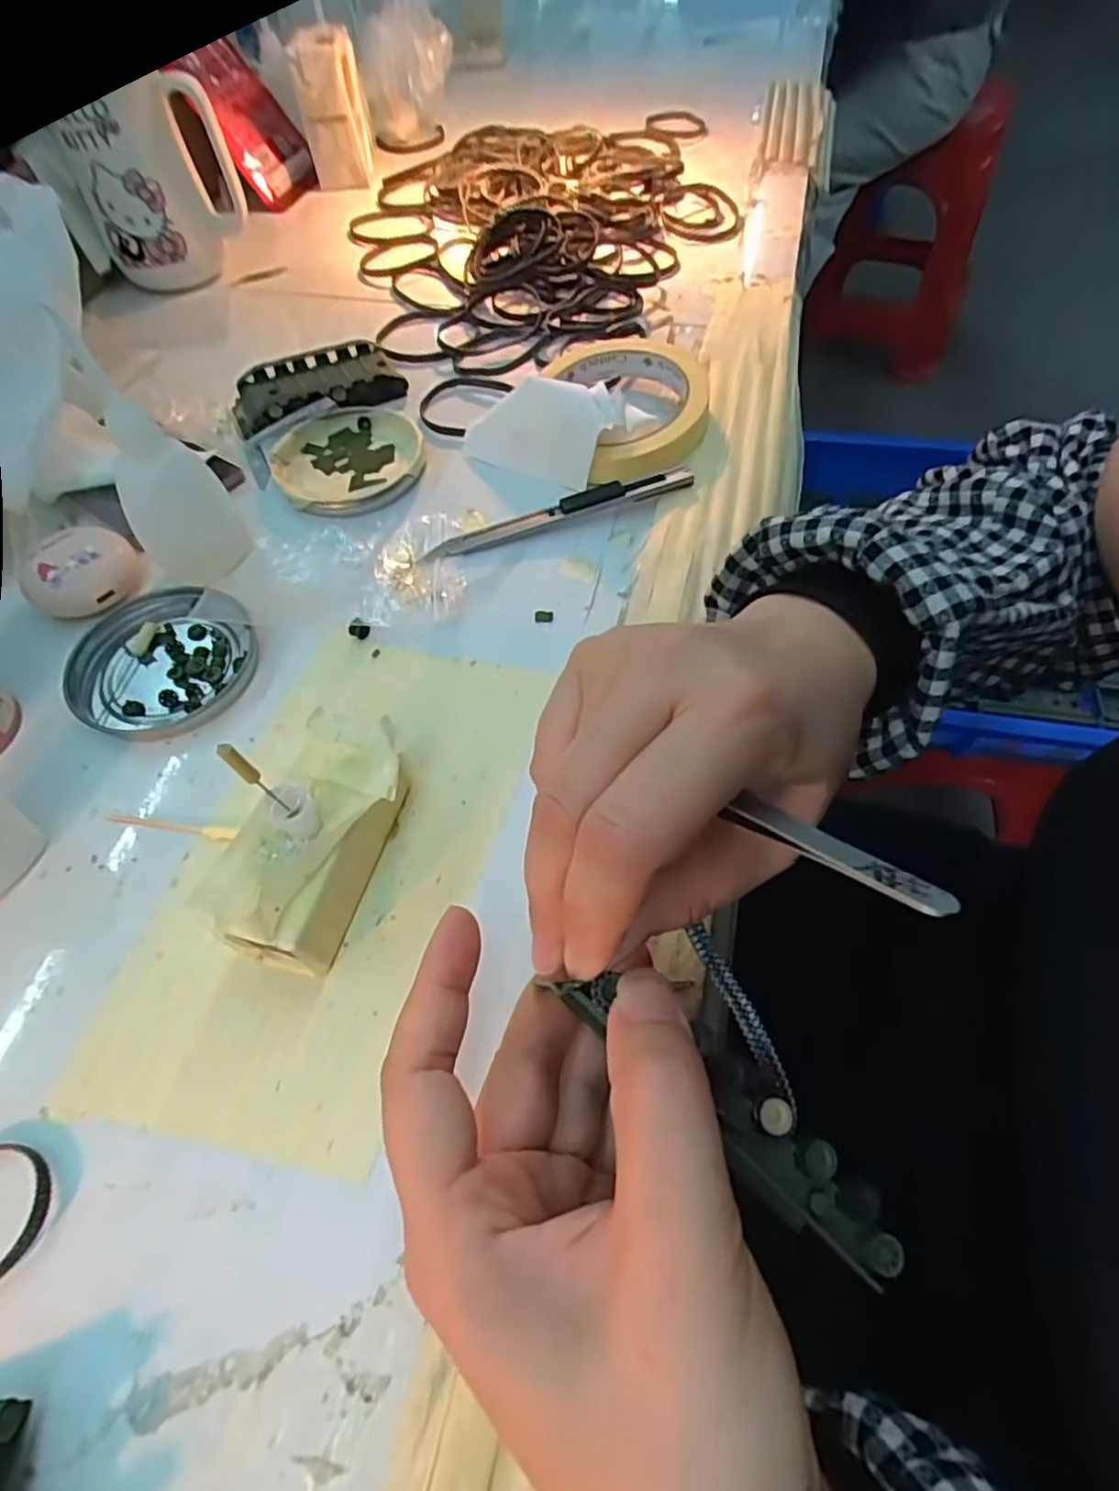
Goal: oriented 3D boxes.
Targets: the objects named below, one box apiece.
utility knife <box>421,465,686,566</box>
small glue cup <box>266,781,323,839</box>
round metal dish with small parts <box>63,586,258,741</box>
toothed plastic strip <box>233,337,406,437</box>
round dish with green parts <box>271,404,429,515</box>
[{"bbox_3d":[-0.001,-0.117,0.332,0.137,0.014,0.012,-15,60,-7],"label":"utility knife"},{"bbox_3d":[-0.085,0.021,0.215,0.013,0.017,0.013,-1,59,1],"label":"small glue cup"},{"bbox_3d":[-0.178,-0.039,0.297,0.080,0.010,0.075,-1,59,1],"label":"round metal dish with small parts"},{"bbox_3d":[-0.144,-0.210,0.395,0.095,0.015,0.055,-24,61,-12],"label":"toothed plastic strip"},{"bbox_3d":[-0.115,-0.157,0.364,0.079,0.010,0.080,-1,59,1],"label":"round dish with green parts"}]

